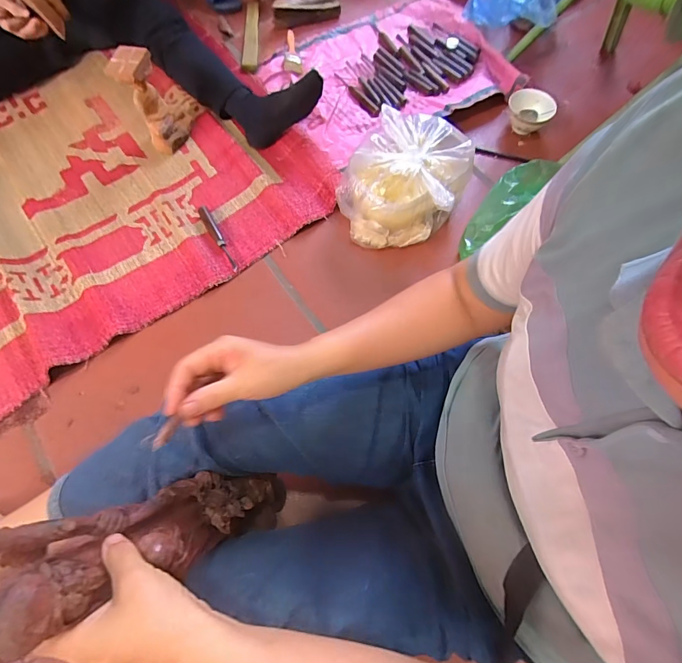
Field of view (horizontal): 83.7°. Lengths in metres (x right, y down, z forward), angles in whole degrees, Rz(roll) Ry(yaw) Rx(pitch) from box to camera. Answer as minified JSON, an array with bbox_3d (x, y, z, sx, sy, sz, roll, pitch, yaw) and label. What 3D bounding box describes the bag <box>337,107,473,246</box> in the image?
[{"bbox_3d":[0.132,-0.303,0.789,0.217,0.147,0.262,26,69,9],"label":"bag"}]

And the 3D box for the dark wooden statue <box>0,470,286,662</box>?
[{"bbox_3d":[-0.152,0.190,0.380,0.055,0.398,0.076,-29,69,11],"label":"dark wooden statue"}]

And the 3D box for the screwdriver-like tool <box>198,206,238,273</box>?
[{"bbox_3d":[-0.257,-0.196,0.795,0.022,0.021,0.177,-28,70,-12],"label":"screwdriver-like tool"}]

